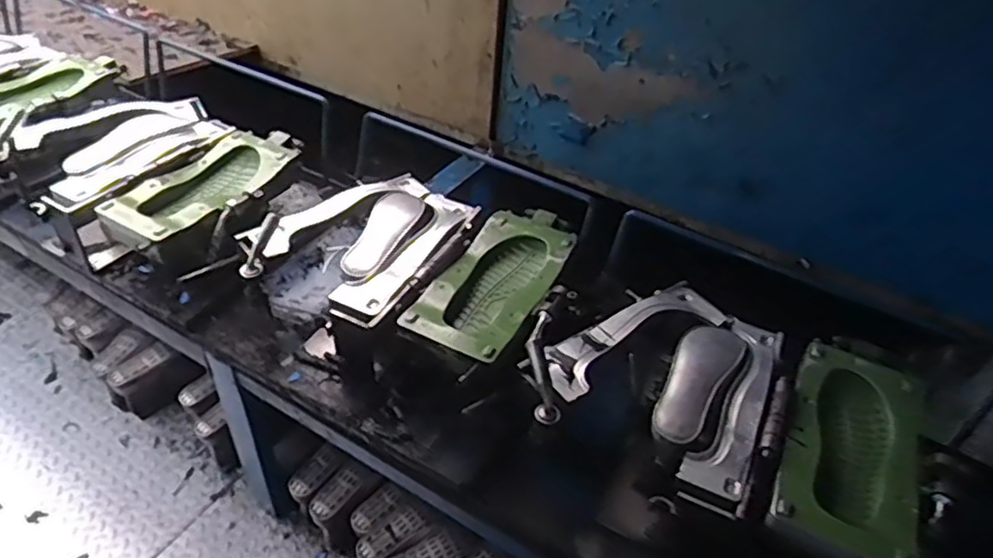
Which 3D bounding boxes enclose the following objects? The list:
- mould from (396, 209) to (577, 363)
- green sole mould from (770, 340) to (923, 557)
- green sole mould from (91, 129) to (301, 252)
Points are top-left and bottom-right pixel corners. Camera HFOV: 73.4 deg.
[{"bbox_3d":[0.004,-0.002,1.169,0.170,0.050,0.388,18,44,20],"label":"mould"},{"bbox_3d":[0.513,0.237,0.956,0.176,0.028,0.357,18,44,20],"label":"green sole mould"},{"bbox_3d":[-0.558,-0.192,1.314,0.212,0.054,0.418,21,44,22],"label":"green sole mould"}]

